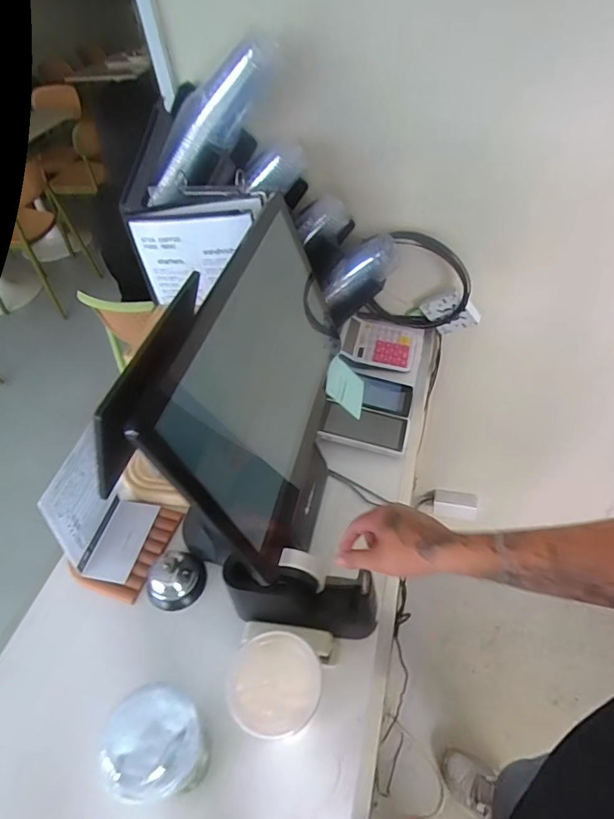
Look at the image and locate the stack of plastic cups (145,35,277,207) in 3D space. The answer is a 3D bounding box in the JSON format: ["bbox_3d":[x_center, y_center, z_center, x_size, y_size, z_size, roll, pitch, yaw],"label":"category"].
[{"bbox_3d":[-0.146,-0.425,0.741,0.290,0.073,0.082,-33,35,35],"label":"stack of plastic cups"}]

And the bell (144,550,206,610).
[{"bbox_3d":[-0.185,0.235,0.682,0.076,0.052,0.070,-3,47,4],"label":"bell"}]

